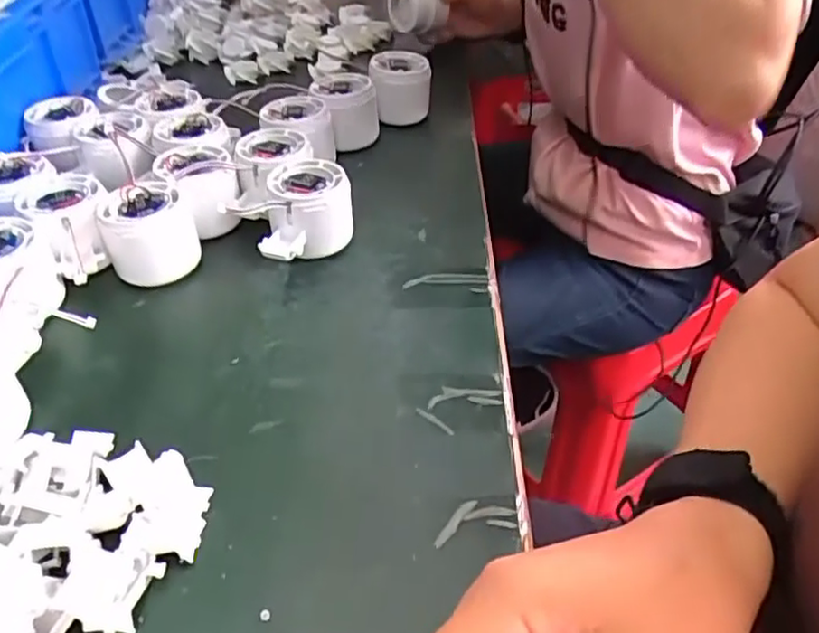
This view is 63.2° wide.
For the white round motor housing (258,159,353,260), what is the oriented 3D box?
[{"bbox_3d":[-0.070,-0.071,0.472,0.062,0.052,0.069,-1,41,-2],"label":"white round motor housing"}]

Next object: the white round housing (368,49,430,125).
[{"bbox_3d":[-0.009,-0.215,0.634,0.057,0.054,0.057,0,41,0],"label":"white round housing"}]

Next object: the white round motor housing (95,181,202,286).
[{"bbox_3d":[-0.176,-0.057,0.455,0.059,0.049,0.051,-15,44,-17],"label":"white round motor housing"}]

